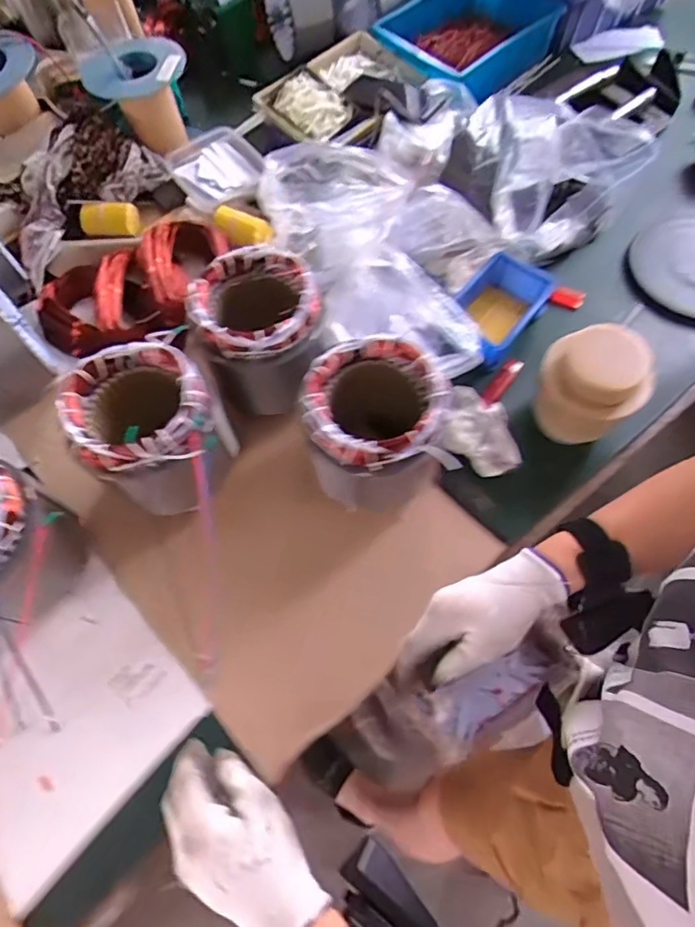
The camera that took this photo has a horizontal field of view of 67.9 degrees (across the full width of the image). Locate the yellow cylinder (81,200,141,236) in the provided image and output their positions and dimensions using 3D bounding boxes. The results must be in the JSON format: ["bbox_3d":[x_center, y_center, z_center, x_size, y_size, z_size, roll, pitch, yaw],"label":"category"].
[{"bbox_3d":[-0.373,-0.382,0.810,0.083,0.033,0.046,-4,66,-1],"label":"yellow cylinder"}]

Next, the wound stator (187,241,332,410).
[{"bbox_3d":[-0.099,-0.158,0.614,0.142,0.124,0.141,-25,68,-10],"label":"wound stator"}]

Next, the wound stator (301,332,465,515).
[{"bbox_3d":[0.030,-0.034,0.567,0.137,0.154,0.136,0,66,1],"label":"wound stator"}]

